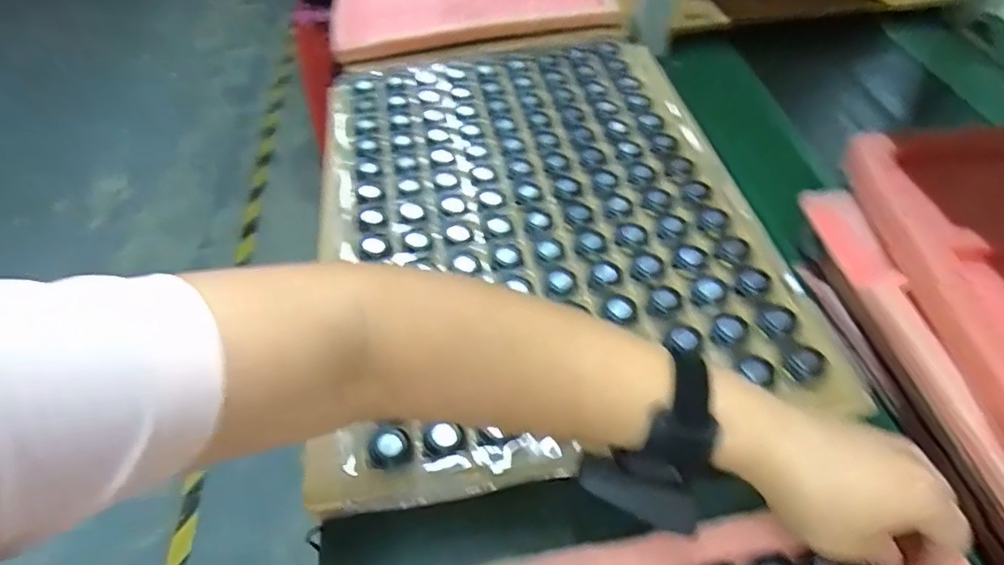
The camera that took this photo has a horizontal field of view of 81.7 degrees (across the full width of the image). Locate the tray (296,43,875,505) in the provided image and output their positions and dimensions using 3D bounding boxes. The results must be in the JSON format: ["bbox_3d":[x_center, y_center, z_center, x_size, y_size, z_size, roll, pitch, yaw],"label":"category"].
[{"bbox_3d":[0.024,-0.085,0.545,0.363,0.040,0.528,-9,50,-4],"label":"tray"}]

